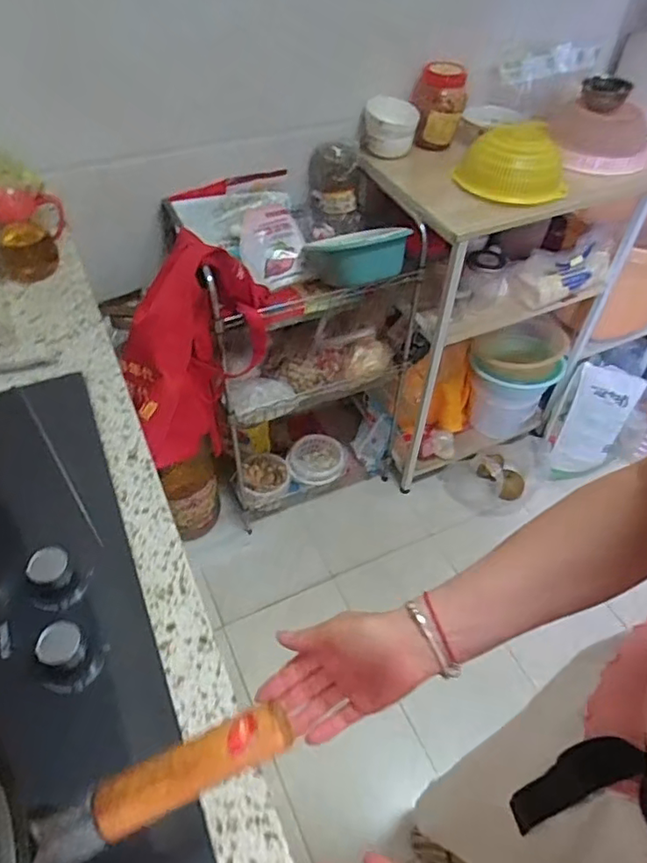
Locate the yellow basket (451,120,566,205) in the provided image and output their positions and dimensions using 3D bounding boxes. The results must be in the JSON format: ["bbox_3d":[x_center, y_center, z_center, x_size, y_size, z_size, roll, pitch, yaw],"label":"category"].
[{"bbox_3d":[0.388,-0.558,1.181,0.229,0.112,0.201,0,49,-6],"label":"yellow basket"}]

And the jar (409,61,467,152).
[{"bbox_3d":[0.254,-0.724,1.290,0.106,0.167,0.133,16,49,8],"label":"jar"}]

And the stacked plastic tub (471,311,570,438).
[{"bbox_3d":[0.540,-0.159,1.677,0.240,0.326,0.258,3,49,-4],"label":"stacked plastic tub"}]

